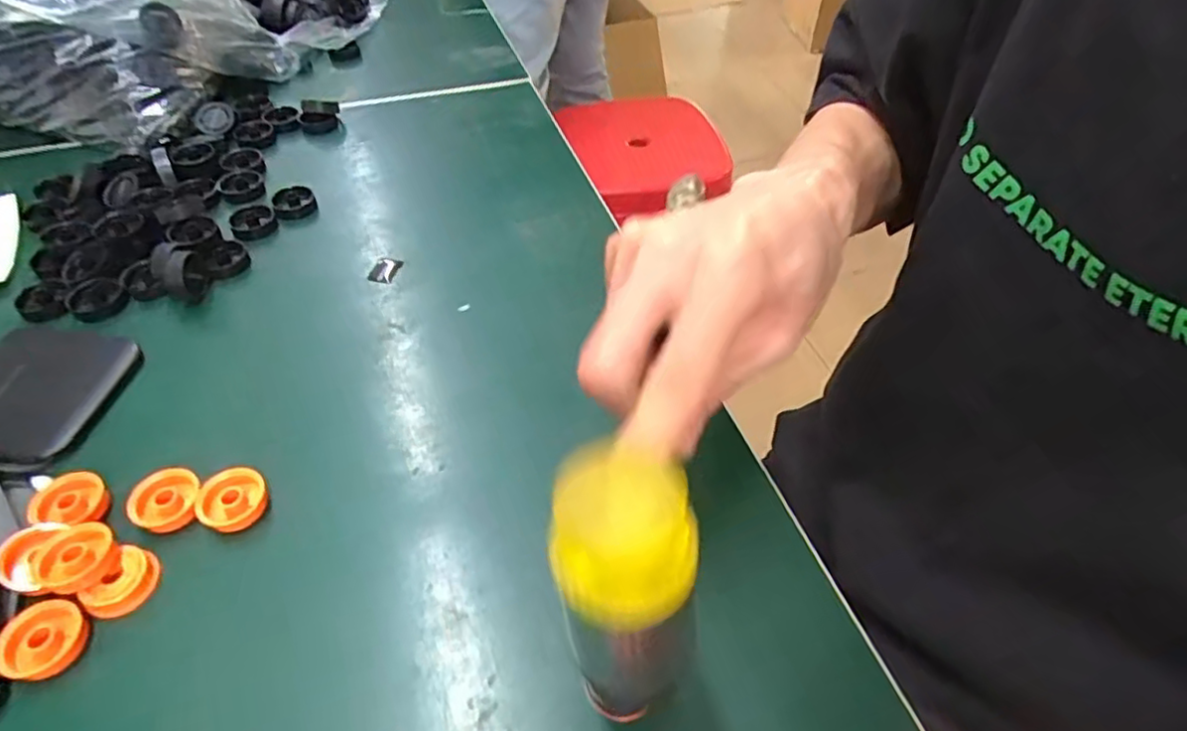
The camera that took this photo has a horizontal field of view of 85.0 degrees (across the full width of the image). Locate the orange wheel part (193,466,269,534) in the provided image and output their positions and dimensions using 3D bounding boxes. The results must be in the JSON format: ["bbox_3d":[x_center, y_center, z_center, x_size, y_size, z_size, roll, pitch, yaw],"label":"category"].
[{"bbox_3d":[-0.149,0.056,0.267,0.026,0.010,0.024,-27,55,-22],"label":"orange wheel part"}]

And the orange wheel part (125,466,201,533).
[{"bbox_3d":[-0.174,0.054,0.263,0.026,0.007,0.024,-29,56,-23],"label":"orange wheel part"}]

